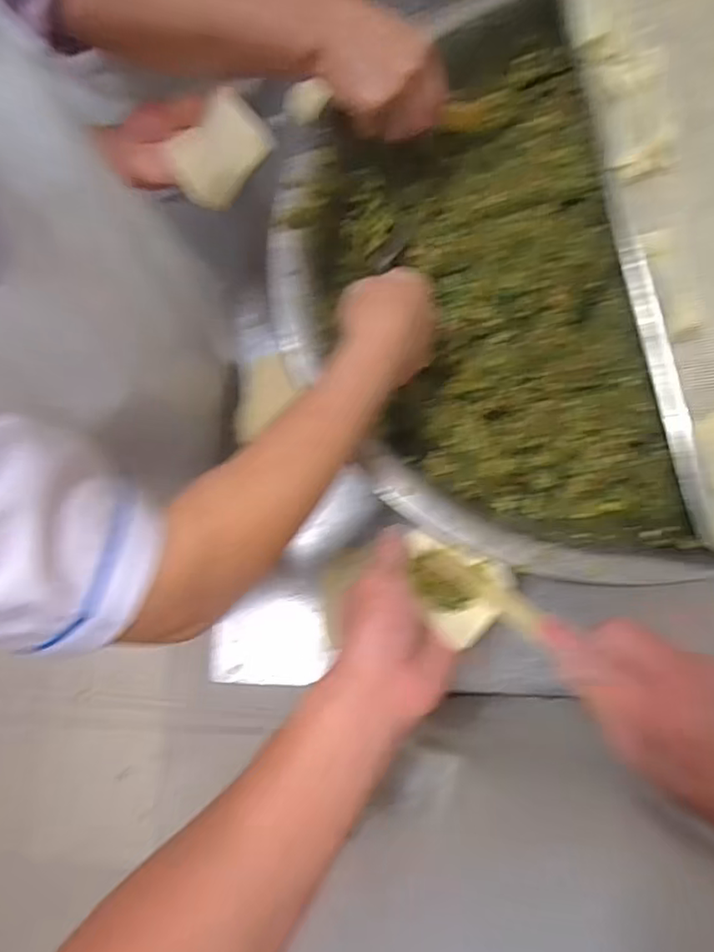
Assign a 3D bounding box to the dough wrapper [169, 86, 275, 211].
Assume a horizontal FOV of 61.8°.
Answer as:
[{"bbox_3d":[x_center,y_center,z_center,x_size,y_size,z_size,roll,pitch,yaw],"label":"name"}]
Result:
[{"bbox_3d":[-0.119,-0.281,0.518,0.062,0.010,0.087,39,101,-14],"label":"dough wrapper"}]

